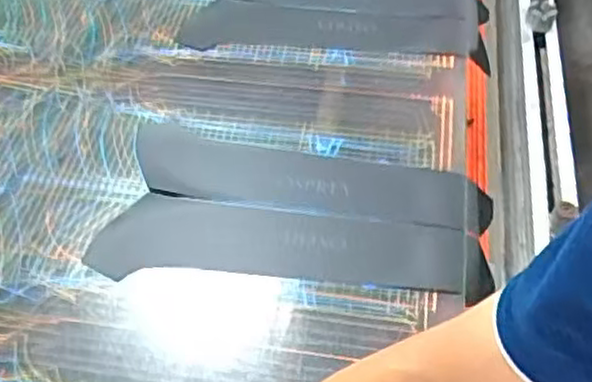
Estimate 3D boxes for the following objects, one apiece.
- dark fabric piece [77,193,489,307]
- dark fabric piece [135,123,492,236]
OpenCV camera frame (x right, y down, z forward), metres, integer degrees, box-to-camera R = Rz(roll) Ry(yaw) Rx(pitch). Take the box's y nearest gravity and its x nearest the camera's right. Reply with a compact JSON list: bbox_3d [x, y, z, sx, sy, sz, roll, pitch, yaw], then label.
[{"bbox_3d":[-0.008,0.060,0.825,0.443,0.019,0.102,3,55,1],"label":"dark fabric piece"},{"bbox_3d":[0.008,-0.015,0.872,0.442,0.016,0.108,10,50,10],"label":"dark fabric piece"}]

